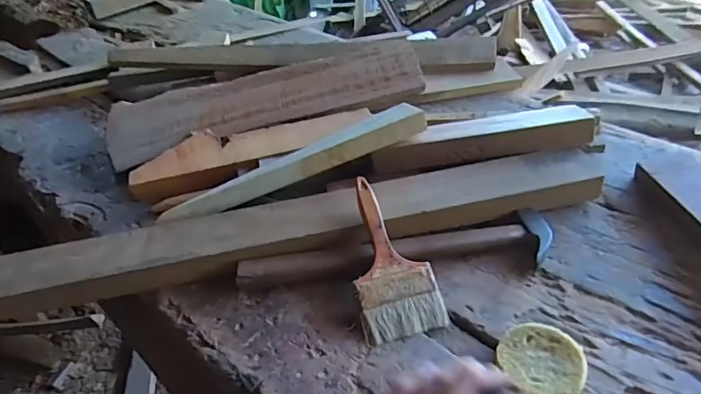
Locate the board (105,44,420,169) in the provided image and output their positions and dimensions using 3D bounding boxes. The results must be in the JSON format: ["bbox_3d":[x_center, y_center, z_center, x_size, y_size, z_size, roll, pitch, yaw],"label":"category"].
[{"bbox_3d":[-0.134,-0.161,0.817,0.522,0.036,0.158,-14,42,-8],"label":"board"}]

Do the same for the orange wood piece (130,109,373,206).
[{"bbox_3d":[-0.143,-0.072,0.733,0.342,0.027,0.102,-15,42,-9],"label":"orange wood piece"}]

